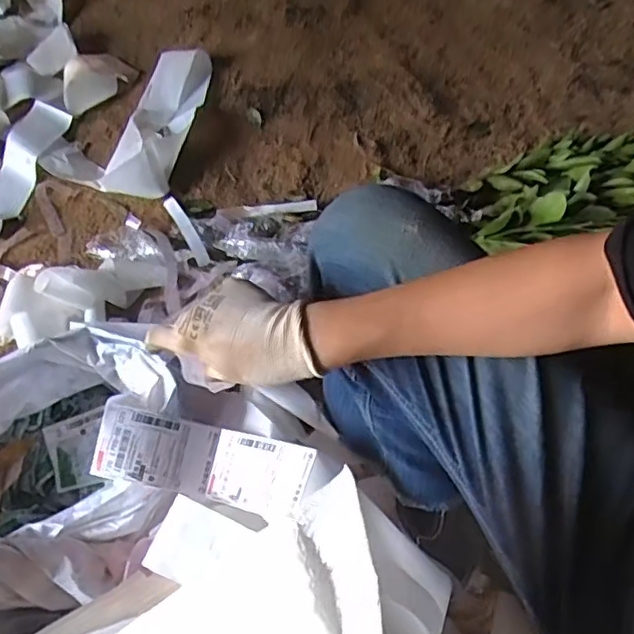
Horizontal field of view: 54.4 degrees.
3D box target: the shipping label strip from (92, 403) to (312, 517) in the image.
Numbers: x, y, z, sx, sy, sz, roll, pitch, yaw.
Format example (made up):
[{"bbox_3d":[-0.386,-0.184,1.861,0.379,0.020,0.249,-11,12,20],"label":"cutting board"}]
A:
[{"bbox_3d":[-0.121,0.154,0.662,0.228,0.065,0.080,13,63,7],"label":"shipping label strip"}]

